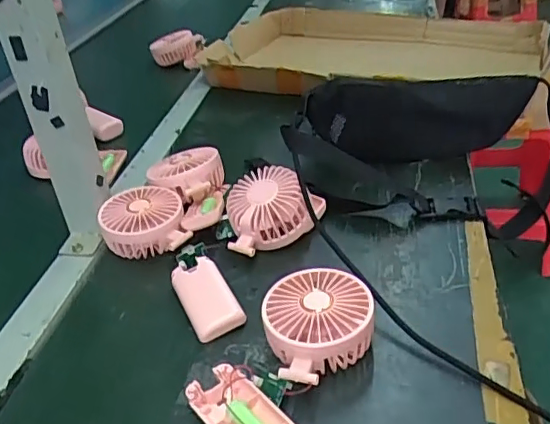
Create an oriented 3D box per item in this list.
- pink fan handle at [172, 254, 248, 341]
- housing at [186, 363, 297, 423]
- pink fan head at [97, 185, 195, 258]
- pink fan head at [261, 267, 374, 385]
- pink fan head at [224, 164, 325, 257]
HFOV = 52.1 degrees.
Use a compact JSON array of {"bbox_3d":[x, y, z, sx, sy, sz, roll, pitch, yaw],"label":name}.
[{"bbox_3d":[-0.062,0.078,0.510,0.044,0.019,0.089,-20,36,-18],"label":"pink fan handle"},{"bbox_3d":[-0.023,0.147,0.403,0.045,0.015,0.092,-28,39,-28],"label":"housing"},{"bbox_3d":[-0.138,0.012,0.593,0.087,0.043,0.095,-17,35,-15],"label":"pink fan head"},{"bbox_3d":[0.035,0.090,0.448,0.083,0.046,0.092,-14,34,-10],"label":"pink fan head"},{"bbox_3d":[0.001,-0.001,0.585,0.102,0.062,0.089,-6,34,2],"label":"pink fan head"}]

